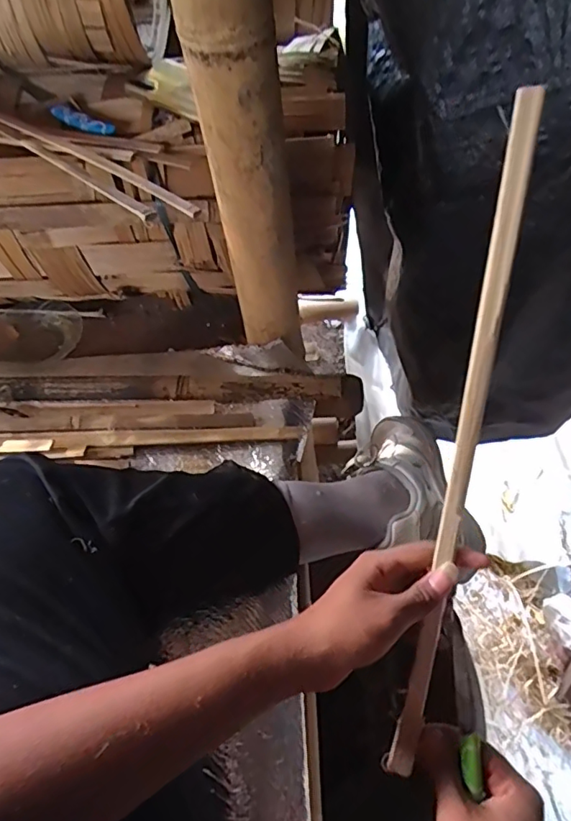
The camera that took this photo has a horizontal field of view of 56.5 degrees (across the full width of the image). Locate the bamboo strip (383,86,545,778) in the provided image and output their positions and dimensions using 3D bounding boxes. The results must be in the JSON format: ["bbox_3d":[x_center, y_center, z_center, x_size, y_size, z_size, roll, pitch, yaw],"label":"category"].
[{"bbox_3d":[0.125,0.044,0.384,0.020,0.010,0.499,10,101,11],"label":"bamboo strip"}]

